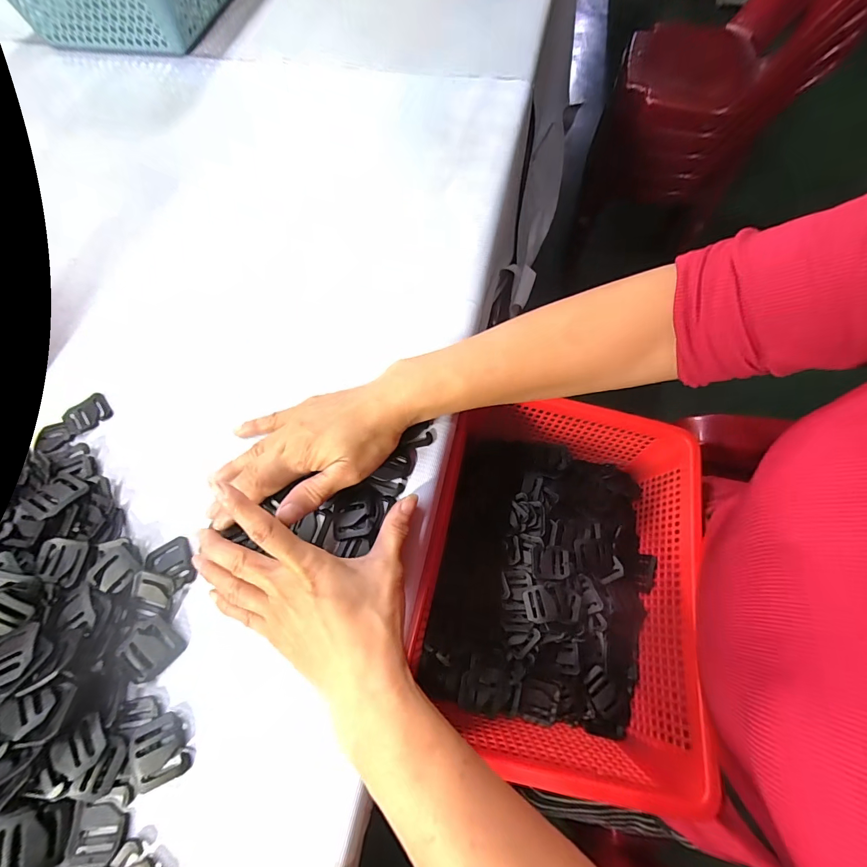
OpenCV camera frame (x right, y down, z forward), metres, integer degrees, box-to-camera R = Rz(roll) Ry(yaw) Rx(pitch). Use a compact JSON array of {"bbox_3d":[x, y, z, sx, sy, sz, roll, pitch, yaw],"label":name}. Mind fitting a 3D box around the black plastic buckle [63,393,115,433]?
[{"bbox_3d":[-0.296,-0.017,0.345,0.036,0.005,0.031,-38,70,-13],"label":"black plastic buckle"}]

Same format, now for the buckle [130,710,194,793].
[{"bbox_3d":[-0.167,0.193,0.245,0.029,0.008,0.035,-27,68,-8],"label":"buckle"}]

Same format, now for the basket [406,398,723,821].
[{"bbox_3d":[0.118,0.115,0.367,0.222,0.092,0.308,10,67,7],"label":"basket"}]

